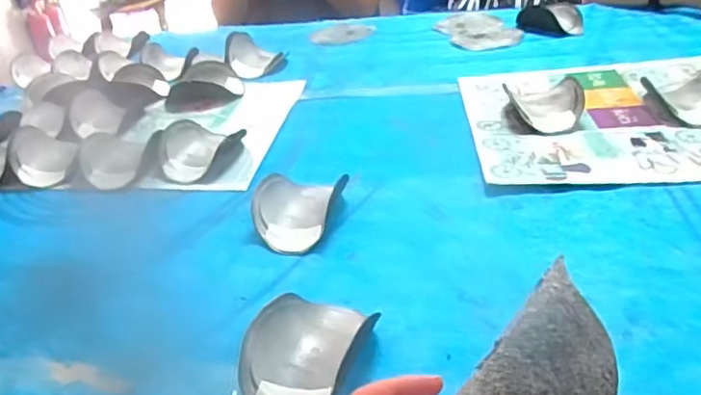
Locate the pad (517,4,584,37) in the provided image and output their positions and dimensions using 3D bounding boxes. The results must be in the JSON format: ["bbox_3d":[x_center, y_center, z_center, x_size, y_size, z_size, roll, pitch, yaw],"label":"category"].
[{"bbox_3d":[0.410,-0.366,1.255,0.133,0.050,0.093,4,33,16],"label":"pad"}]

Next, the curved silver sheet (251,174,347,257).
[{"bbox_3d":[-0.067,0.017,0.728,0.098,0.043,0.115,5,33,17],"label":"curved silver sheet"}]

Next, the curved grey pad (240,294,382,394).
[{"bbox_3d":[-0.035,0.129,0.528,0.099,0.045,0.139,2,32,12],"label":"curved grey pad"}]

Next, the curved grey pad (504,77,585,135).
[{"bbox_3d":[0.290,-0.142,0.901,0.099,0.044,0.132,-9,32,-5],"label":"curved grey pad"}]

